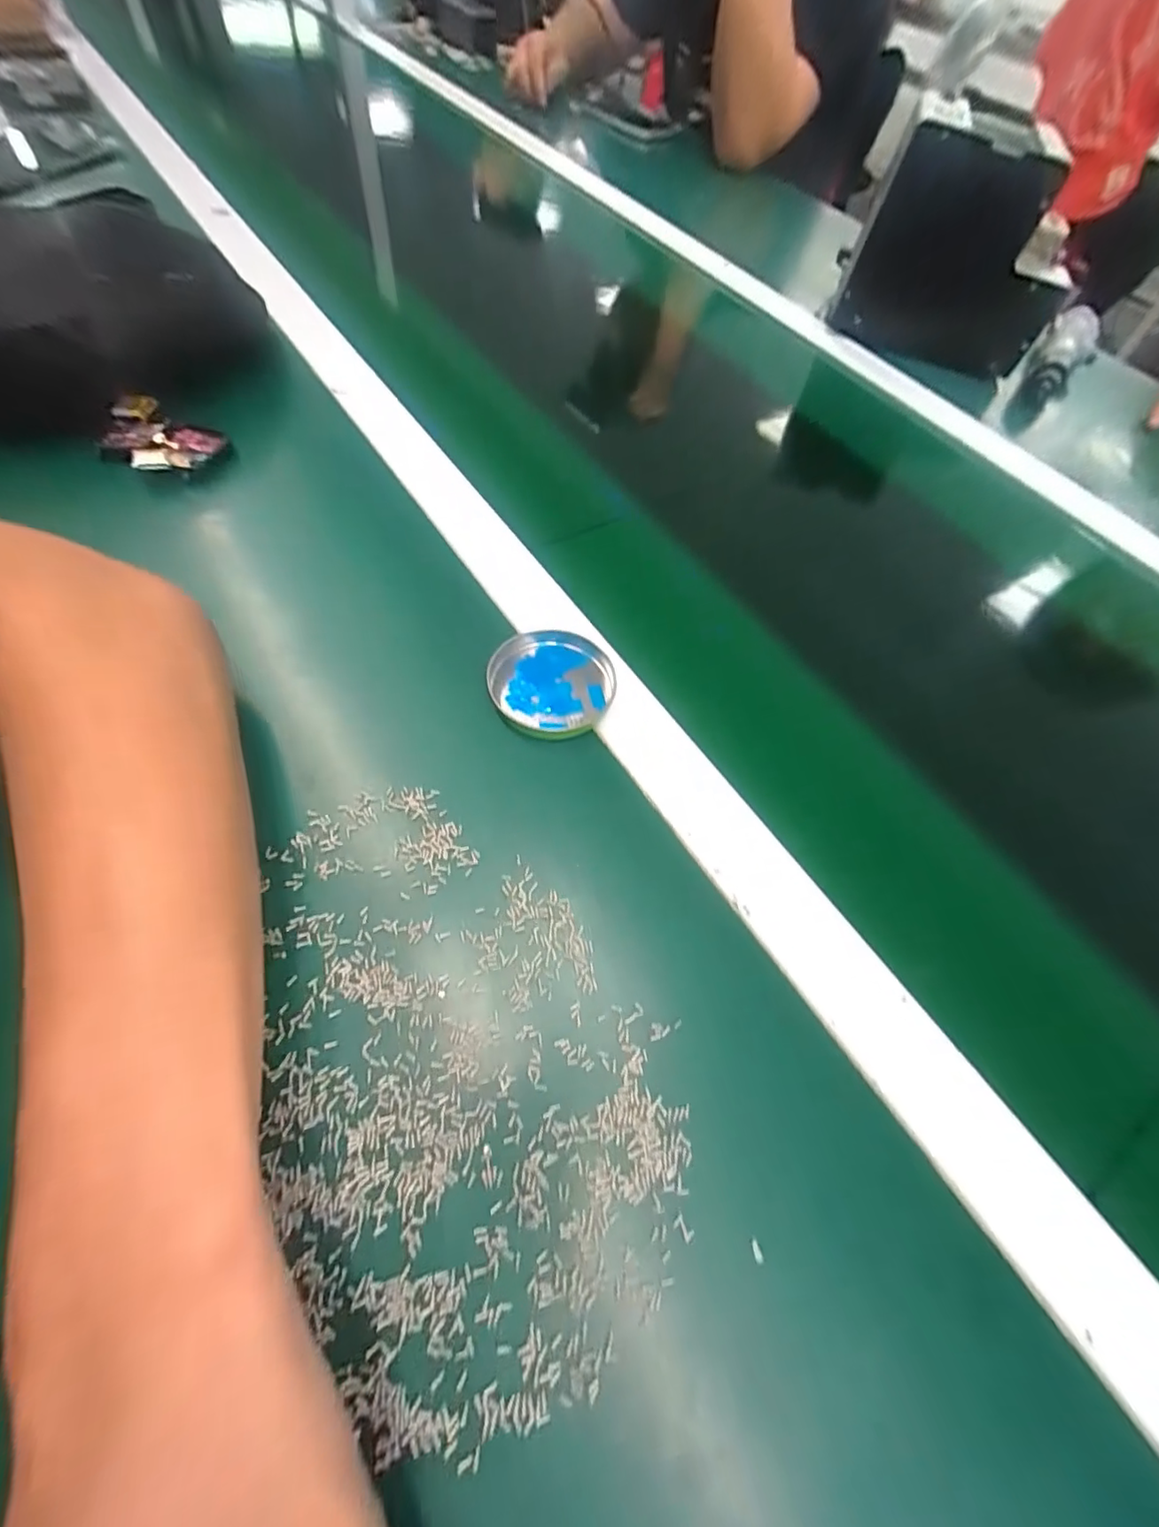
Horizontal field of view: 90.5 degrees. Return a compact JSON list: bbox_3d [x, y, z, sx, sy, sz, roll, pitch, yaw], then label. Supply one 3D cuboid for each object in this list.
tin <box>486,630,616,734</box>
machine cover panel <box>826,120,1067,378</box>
[{"bbox_3d":[-0.015,-0.043,0.306,0.065,0.009,0.063,3,59,-5],"label":"tin"},{"bbox_3d":[0.339,-0.439,0.508,0.175,0.147,0.018,23,63,9],"label":"machine cover panel"}]

